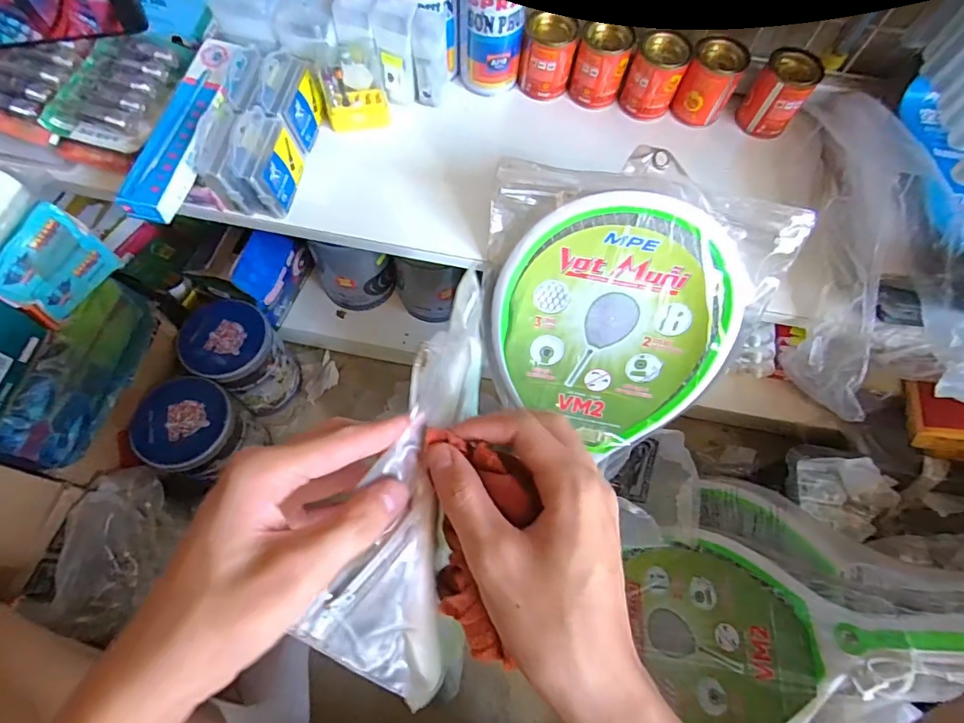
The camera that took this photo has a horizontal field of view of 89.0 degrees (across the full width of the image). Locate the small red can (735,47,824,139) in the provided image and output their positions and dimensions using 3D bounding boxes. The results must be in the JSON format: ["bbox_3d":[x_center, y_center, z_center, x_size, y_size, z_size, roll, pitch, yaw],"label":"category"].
[{"bbox_3d":[0.310,-0.280,0.515,0.053,0.063,0.055,1,65,-2],"label":"small red can"}]

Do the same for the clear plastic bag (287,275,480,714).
[{"bbox_3d":[-0.031,0.048,0.290,0.058,0.101,0.252,11,65,2],"label":"clear plastic bag"}]

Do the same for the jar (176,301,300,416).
[{"bbox_3d":[-0.335,-0.004,0.700,0.115,0.150,0.109,1,65,-2],"label":"jar"}]

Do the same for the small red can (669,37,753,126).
[{"bbox_3d":[0.240,-0.293,0.517,0.054,0.066,0.052,1,65,-2],"label":"small red can"}]

